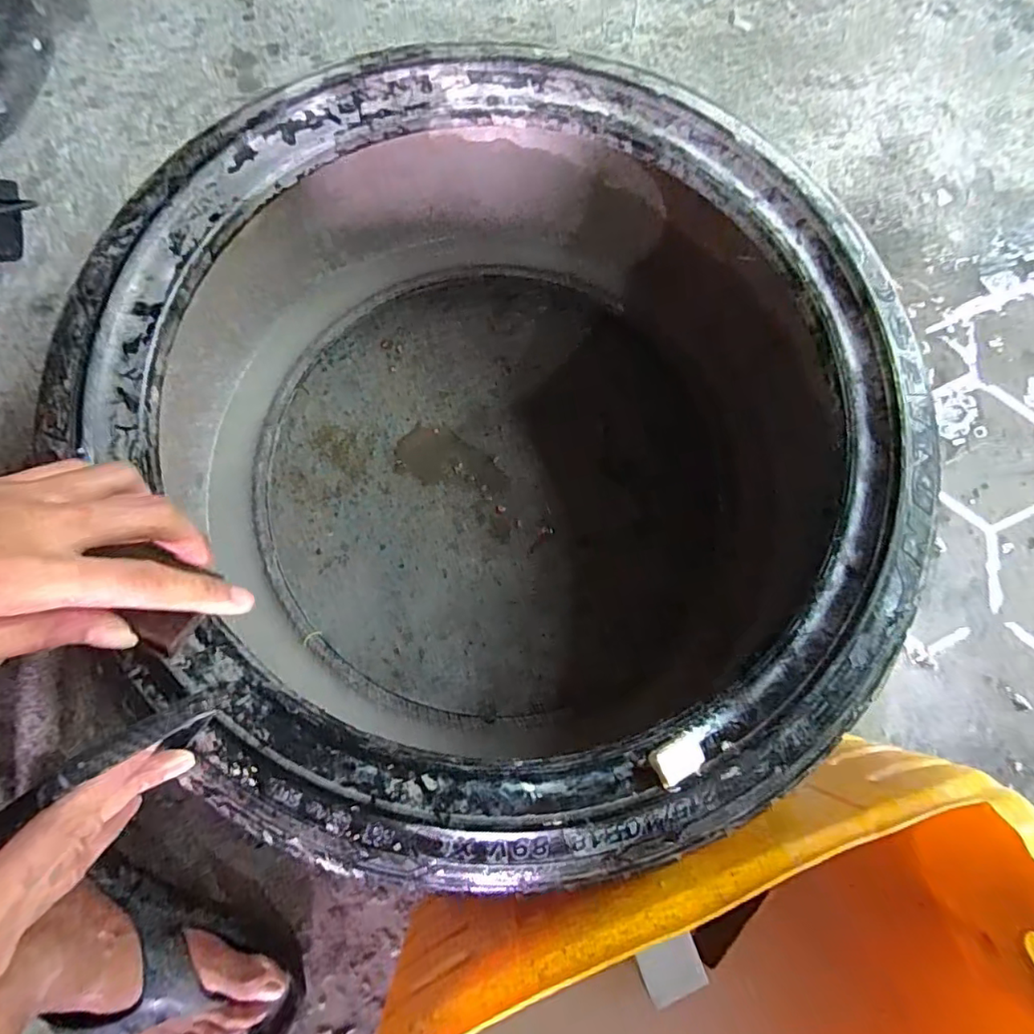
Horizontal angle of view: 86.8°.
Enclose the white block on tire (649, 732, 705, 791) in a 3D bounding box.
[{"bbox_3d":[0.090,0.135,0.304,0.029,0.007,0.020,-27,80,-9],"label":"white block on tire"}]

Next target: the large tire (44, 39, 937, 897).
[{"bbox_3d":[-0.004,-0.070,0.455,0.555,0.229,0.569,-18,79,-5],"label":"large tire"}]

